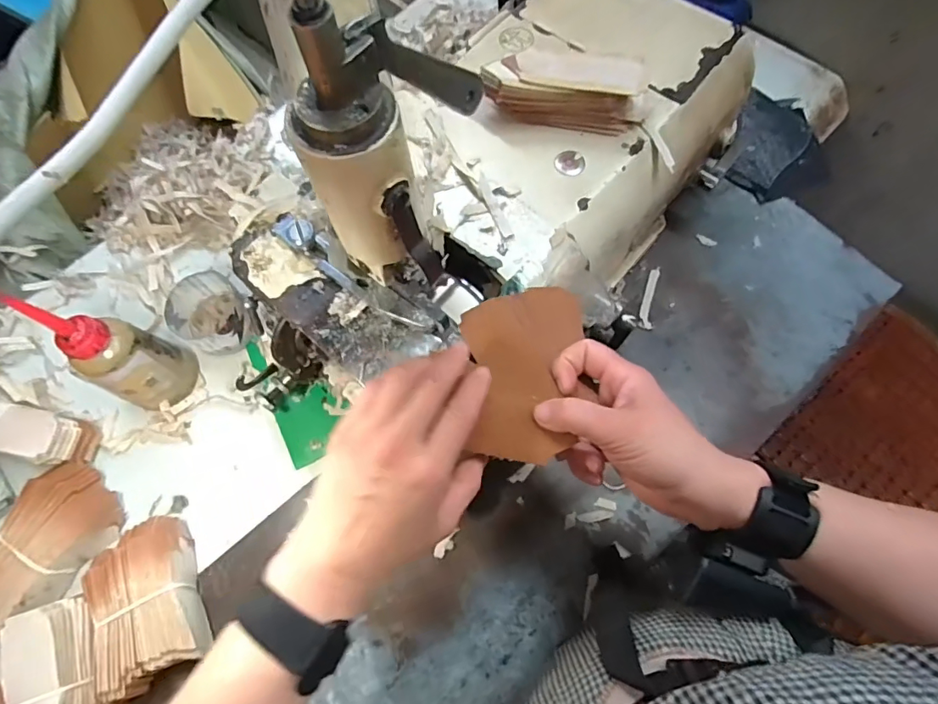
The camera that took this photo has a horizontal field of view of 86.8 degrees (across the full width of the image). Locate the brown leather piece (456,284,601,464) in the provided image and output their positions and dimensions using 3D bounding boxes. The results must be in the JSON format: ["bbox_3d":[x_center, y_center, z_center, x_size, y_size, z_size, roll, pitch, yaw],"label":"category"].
[{"bbox_3d":[0.041,0.012,0.339,0.085,0.021,0.126,-3,59,-2],"label":"brown leather piece"}]

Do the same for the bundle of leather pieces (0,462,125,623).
[{"bbox_3d":[-0.356,0.160,0.425,0.074,0.049,0.117,24,74,9],"label":"bundle of leather pieces"}]

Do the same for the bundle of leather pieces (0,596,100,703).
[{"bbox_3d":[-0.300,0.243,0.355,0.047,0.044,0.113,-22,72,-6],"label":"bundle of leather pieces"}]

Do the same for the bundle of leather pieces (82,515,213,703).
[{"bbox_3d":[-0.260,0.202,0.402,0.082,0.048,0.118,-30,74,-8],"label":"bundle of leather pieces"}]

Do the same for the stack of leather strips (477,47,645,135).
[{"bbox_3d":[0.076,-0.210,0.399,0.128,0.040,0.046,8,73,4],"label":"stack of leather strips"}]

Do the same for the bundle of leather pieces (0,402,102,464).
[{"bbox_3d":[-0.401,0.072,0.448,0.113,0.062,0.043,10,73,5],"label":"bundle of leather pieces"}]

